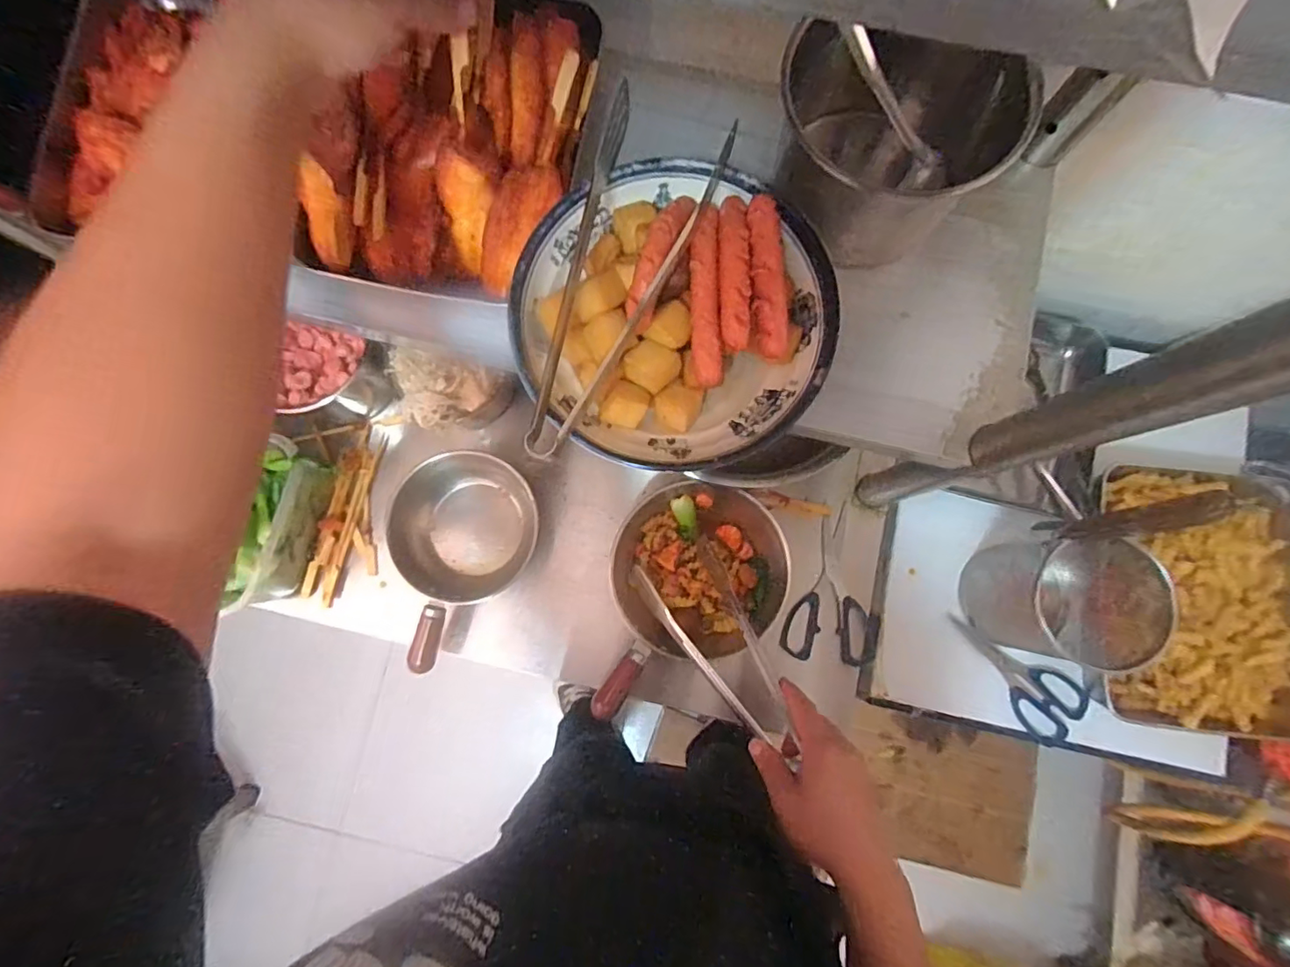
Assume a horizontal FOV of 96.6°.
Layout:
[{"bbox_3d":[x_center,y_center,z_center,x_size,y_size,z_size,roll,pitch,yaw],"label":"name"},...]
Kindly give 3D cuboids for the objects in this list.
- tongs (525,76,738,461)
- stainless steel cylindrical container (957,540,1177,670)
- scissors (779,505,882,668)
[{"bbox_3d":[-0.016,-0.137,0.360,0.086,0.034,0.259,17,80,3],"label":"tongs"},{"bbox_3d":[0.473,0.135,0.660,0.140,0.132,0.137,0,80,0],"label":"stainless steel cylindrical container"},{"bbox_3d":[0.222,0.116,0.648,0.103,0.009,0.172,13,80,2],"label":"scissors"}]

